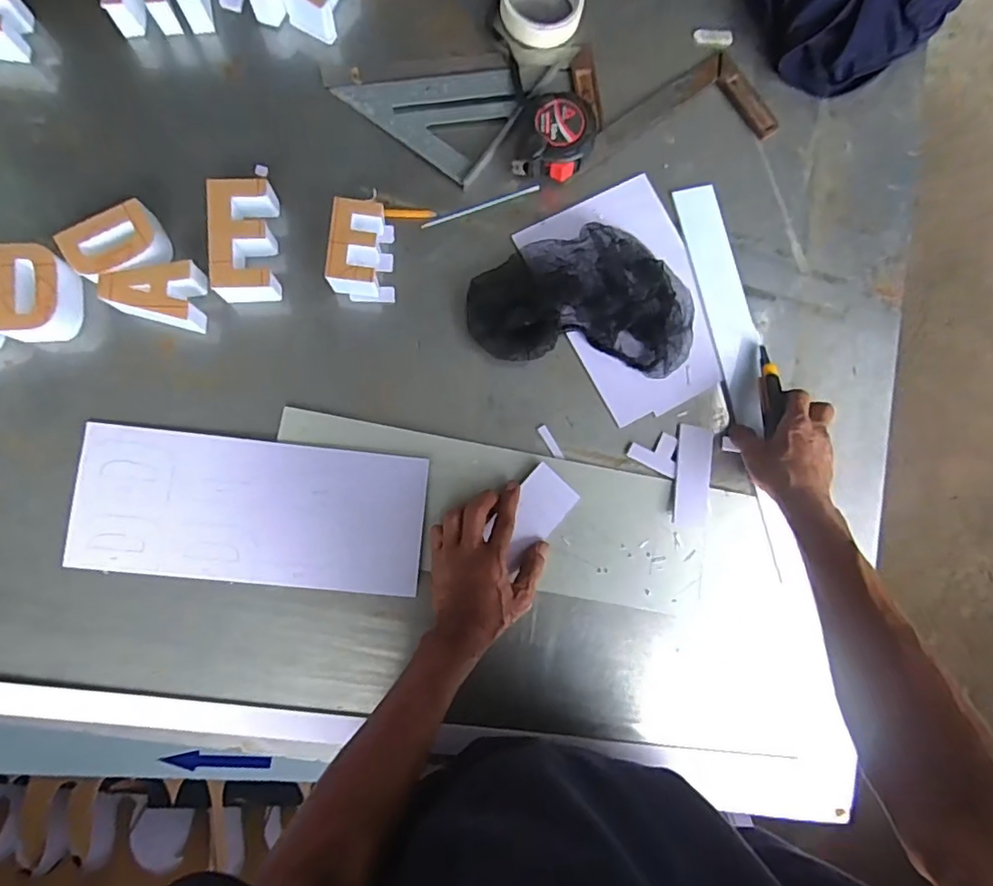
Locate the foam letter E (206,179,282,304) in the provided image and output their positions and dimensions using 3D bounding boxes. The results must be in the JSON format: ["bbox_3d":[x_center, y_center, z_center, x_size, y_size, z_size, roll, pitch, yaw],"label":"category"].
[{"bbox_3d":[-0.251,-0.201,0.566,0.059,0.045,0.116,-2,86,-6],"label":"foam letter E"}]

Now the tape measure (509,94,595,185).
[{"bbox_3d":[0.061,-0.330,0.606,0.081,0.038,0.084,0,85,-6],"label":"tape measure"}]

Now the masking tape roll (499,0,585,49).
[{"bbox_3d":[0.051,-0.493,0.624,0.092,0.019,0.096,0,85,-6],"label":"masking tape roll"}]

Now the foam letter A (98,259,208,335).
[{"bbox_3d":[-0.332,-0.145,0.550,0.087,0.038,0.061,7,85,-5],"label":"foam letter A"}]

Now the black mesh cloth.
[{"bbox_3d":[0.095,-0.156,0.598,0.239,0.039,0.144,7,85,-5],"label":"black mesh cloth"}]

